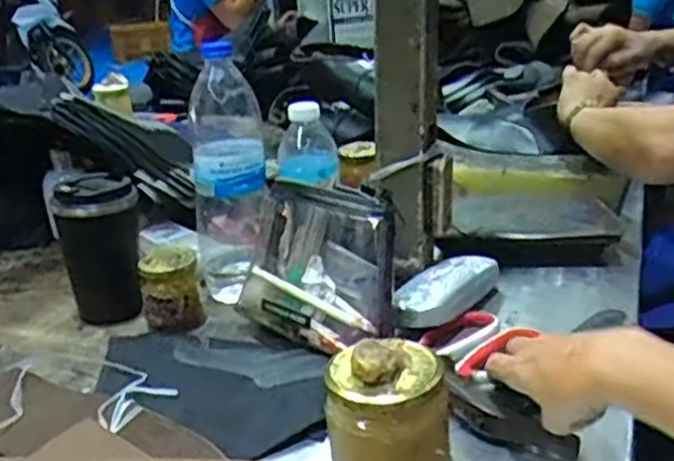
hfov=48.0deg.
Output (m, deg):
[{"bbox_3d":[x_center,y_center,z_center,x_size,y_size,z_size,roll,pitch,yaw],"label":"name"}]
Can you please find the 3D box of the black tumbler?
[{"bbox_3d":[-0.243,0.019,0.792,0.075,0.152,0.074,-9,23,-13],"label":"black tumbler"}]

